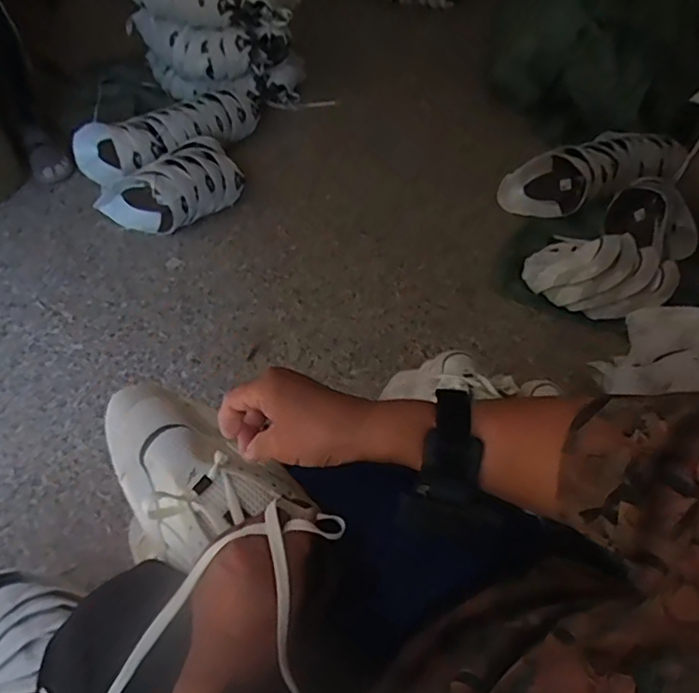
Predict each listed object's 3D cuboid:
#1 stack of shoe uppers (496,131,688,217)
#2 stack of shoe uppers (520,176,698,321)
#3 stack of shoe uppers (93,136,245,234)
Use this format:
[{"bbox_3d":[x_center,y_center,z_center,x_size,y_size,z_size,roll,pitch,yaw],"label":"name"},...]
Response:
[{"bbox_3d":[0.624,-0.438,1.452,0.451,0.149,0.137,-11,52,-13],"label":"stack of shoe uppers"},{"bbox_3d":[0.617,-0.203,1.257,0.428,0.155,0.243,-28,58,-25],"label":"stack of shoe uppers"},{"bbox_3d":[-0.415,-0.374,1.343,0.327,0.124,0.183,-25,56,-22],"label":"stack of shoe uppers"}]

